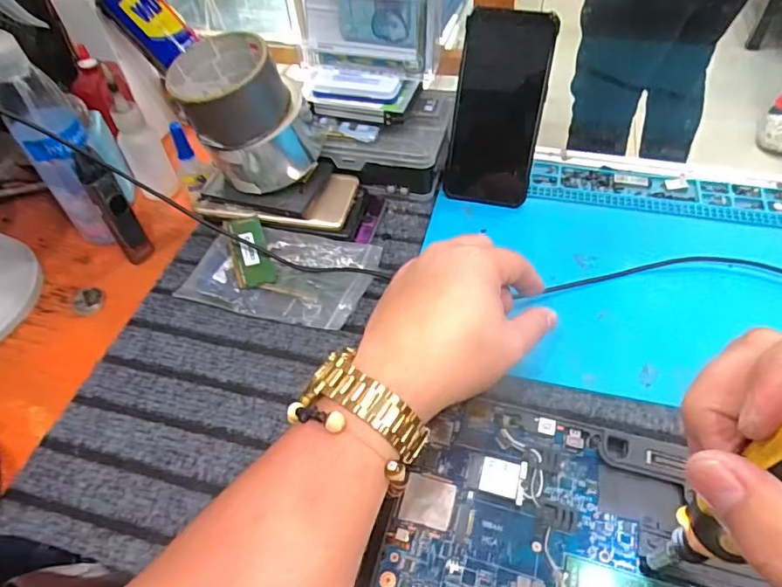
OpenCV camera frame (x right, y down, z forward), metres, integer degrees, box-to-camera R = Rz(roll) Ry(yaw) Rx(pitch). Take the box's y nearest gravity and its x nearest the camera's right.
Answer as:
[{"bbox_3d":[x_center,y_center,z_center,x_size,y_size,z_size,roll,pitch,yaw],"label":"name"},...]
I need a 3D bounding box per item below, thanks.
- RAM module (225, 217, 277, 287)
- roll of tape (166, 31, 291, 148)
[{"bbox_3d":[-0.119,-0.037,0.442,0.030,0.009,0.071,-11,65,-21],"label":"RAM module"},{"bbox_3d":[-0.128,-0.164,0.414,0.081,0.049,0.082,-2,50,2],"label":"roll of tape"}]

